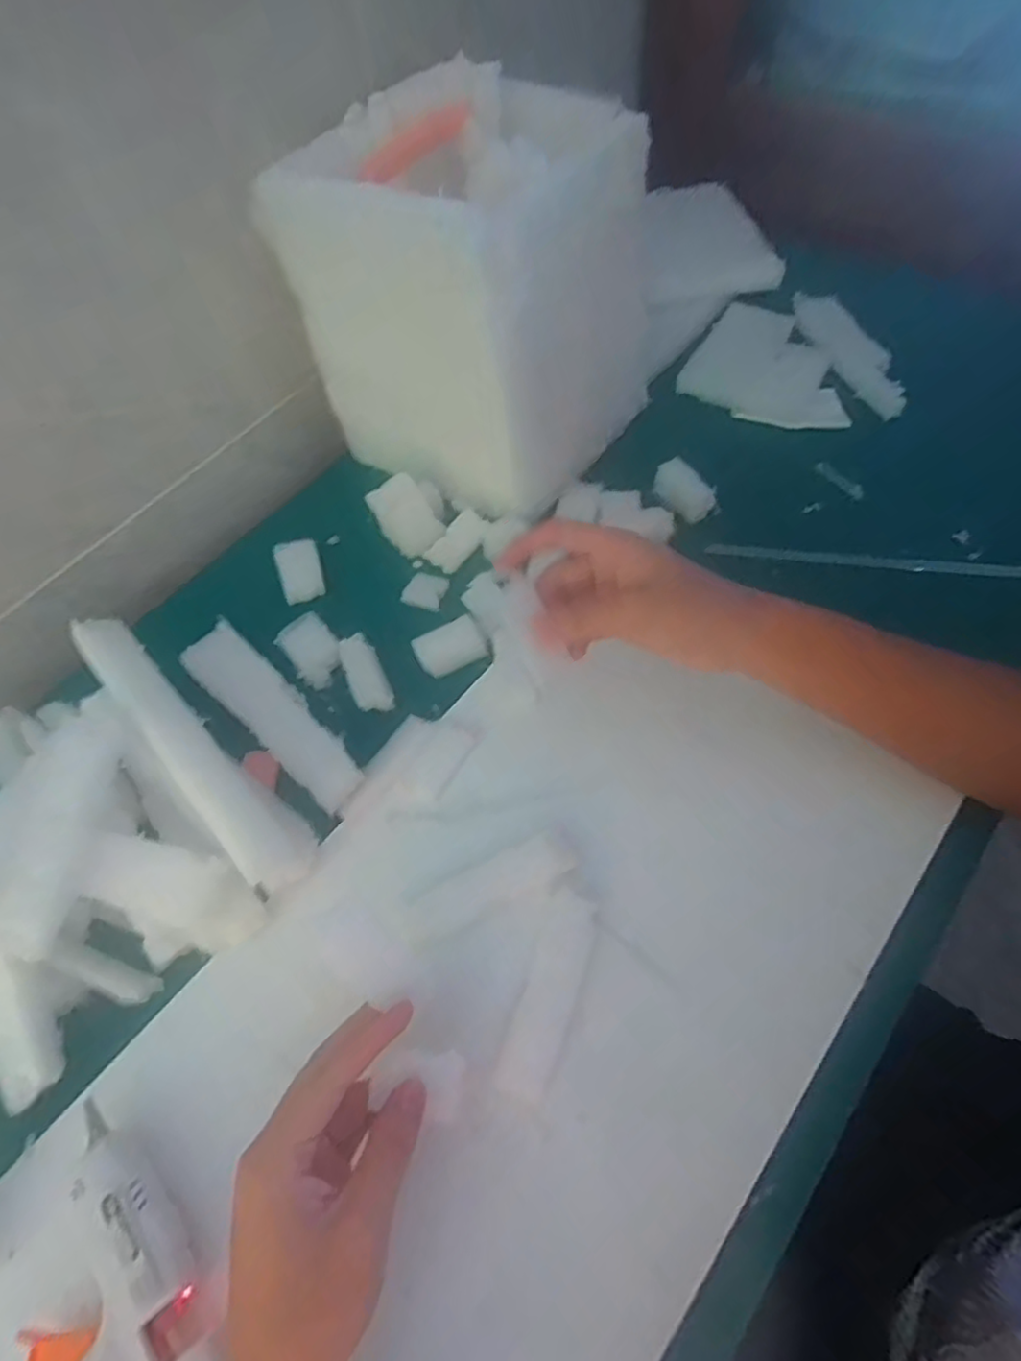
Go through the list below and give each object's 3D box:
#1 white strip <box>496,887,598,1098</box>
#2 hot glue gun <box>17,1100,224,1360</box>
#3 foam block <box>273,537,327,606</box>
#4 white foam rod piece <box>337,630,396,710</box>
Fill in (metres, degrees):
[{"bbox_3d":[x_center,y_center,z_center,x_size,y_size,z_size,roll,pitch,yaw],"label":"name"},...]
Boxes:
[{"bbox_3d":[0.022,0.170,0.367,0.029,0.004,0.104,19,65,10],"label":"white strip"},{"bbox_3d":[-0.205,0.294,0.307,0.109,0.032,0.130,-37,63,-16],"label":"hot glue gun"},{"bbox_3d":[-0.175,-0.092,0.552,0.034,0.008,0.057,-20,59,-6],"label":"foam block"},{"bbox_3d":[-0.109,-0.006,0.495,0.026,0.015,0.068,-24,60,-8],"label":"white foam rod piece"}]

